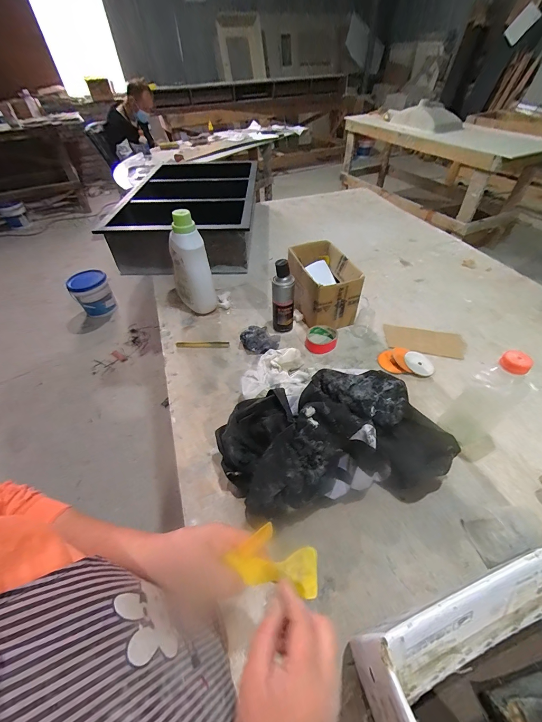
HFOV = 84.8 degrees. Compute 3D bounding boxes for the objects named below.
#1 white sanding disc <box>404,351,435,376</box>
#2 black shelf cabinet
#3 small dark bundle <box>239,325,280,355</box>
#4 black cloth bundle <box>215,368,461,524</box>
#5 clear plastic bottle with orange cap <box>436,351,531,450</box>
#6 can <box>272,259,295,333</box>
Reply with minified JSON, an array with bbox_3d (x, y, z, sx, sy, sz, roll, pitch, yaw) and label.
[{"bbox_3d":[0.378,0.006,0.758,0.063,0.007,0.069,0,68,-1],"label":"white sanding disc"},{"bbox_3d":[-0.321,-0.626,1.265,0.500,0.196,0.685,0,47,3],"label":"black shelf cabinet"},{"bbox_3d":[-0.031,-0.060,0.818,0.113,0.049,0.074,-9,47,-5],"label":"small dark bundle"},{"bbox_3d":[0.110,0.138,0.560,0.406,0.126,0.240,-8,47,-5],"label":"black cloth bundle"},{"bbox_3d":[0.393,0.076,0.550,0.069,0.216,0.083,-25,51,-20],"label":"clear plastic bottle with orange cap"},{"bbox_3d":[0.032,-0.170,0.792,0.060,0.193,0.057,-1,47,2],"label":"can"}]

